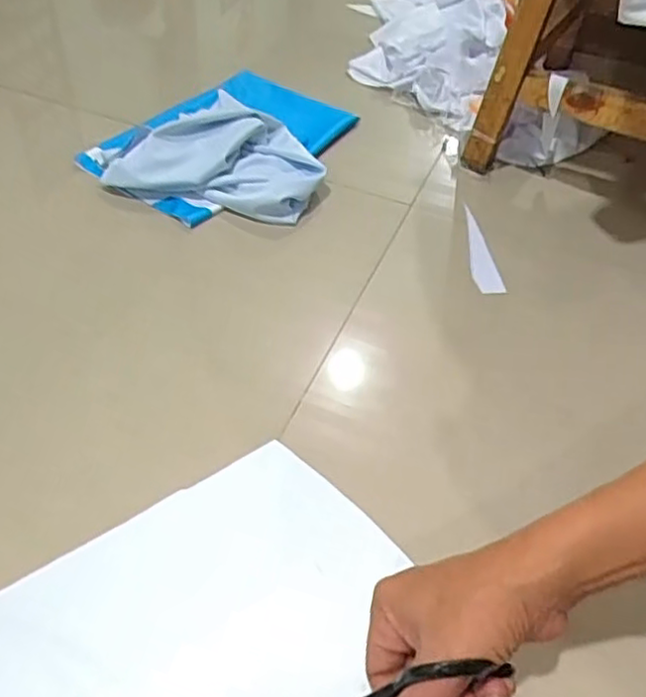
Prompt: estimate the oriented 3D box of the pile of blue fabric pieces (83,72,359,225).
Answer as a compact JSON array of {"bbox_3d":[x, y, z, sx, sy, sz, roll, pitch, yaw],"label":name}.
[{"bbox_3d":[-0.103,-0.247,0.802,0.245,0.042,0.275,23,50,15],"label":"pile of blue fabric pieces"}]

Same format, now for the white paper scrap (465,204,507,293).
[{"bbox_3d":[0.165,-0.106,0.729,0.028,0.006,0.127,-1,49,-7],"label":"white paper scrap"}]

